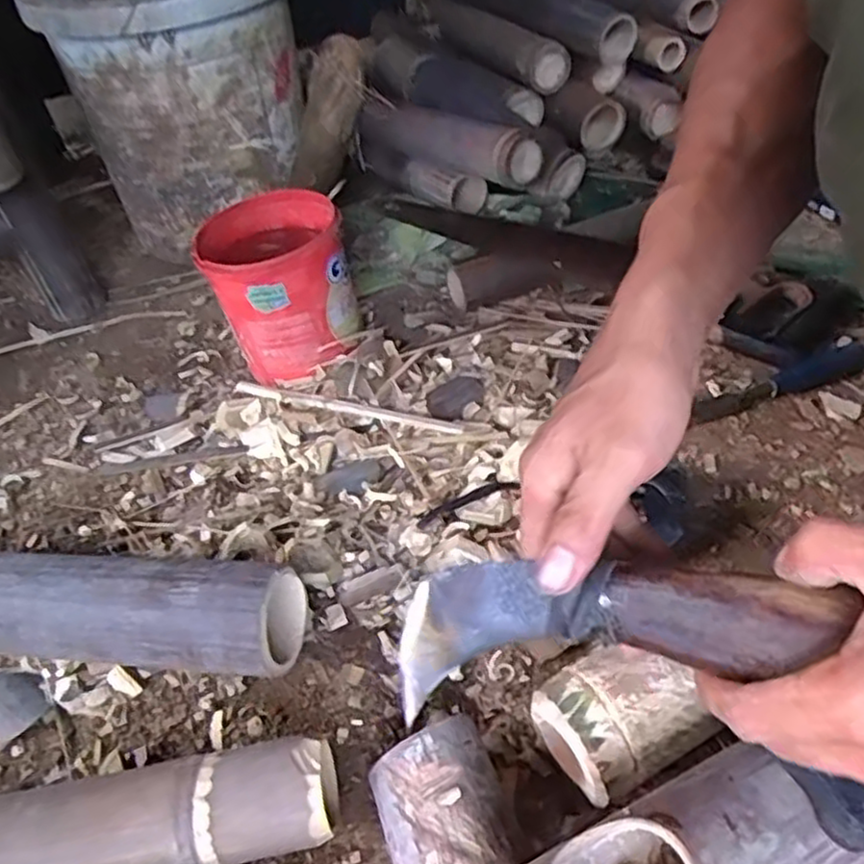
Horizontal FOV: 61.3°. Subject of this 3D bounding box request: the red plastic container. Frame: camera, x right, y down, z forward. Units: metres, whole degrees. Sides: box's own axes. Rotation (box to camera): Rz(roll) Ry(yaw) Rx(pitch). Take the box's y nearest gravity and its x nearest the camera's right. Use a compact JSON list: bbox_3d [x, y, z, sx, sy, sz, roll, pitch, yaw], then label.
[{"bbox_3d":[-0.153,-0.148,0.749,0.138,0.139,0.138,-17,45,-10],"label":"red plastic container"}]

